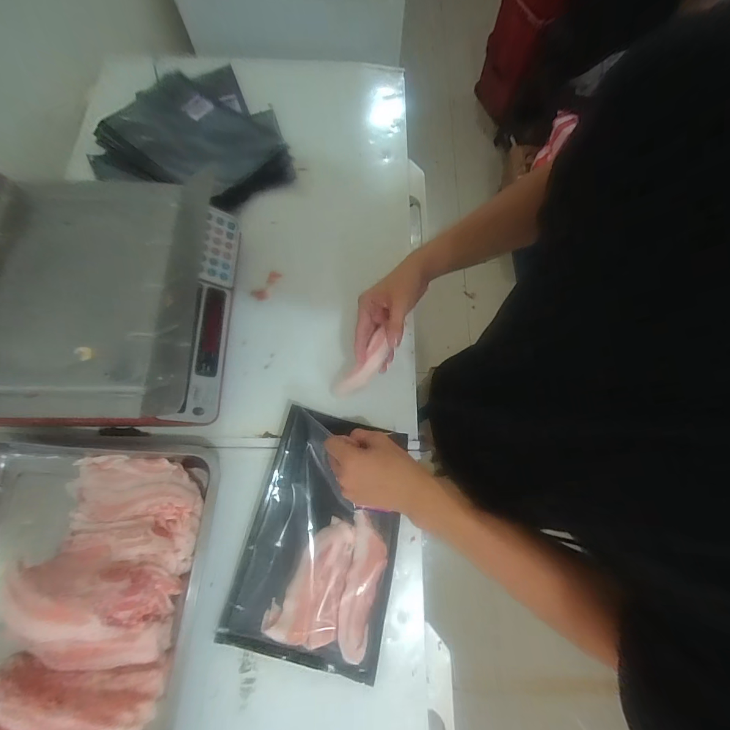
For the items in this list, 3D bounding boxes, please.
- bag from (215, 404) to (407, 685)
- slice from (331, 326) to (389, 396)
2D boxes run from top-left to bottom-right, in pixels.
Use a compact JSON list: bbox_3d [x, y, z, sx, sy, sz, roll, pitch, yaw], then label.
[{"bbox_3d":[-0.053,0.221,0.462,0.195,0.041,0.296,14,73,4],"label":"bag"},{"bbox_3d":[-0.003,0.004,0.498,0.037,0.023,0.113,41,102,12],"label":"slice"}]

